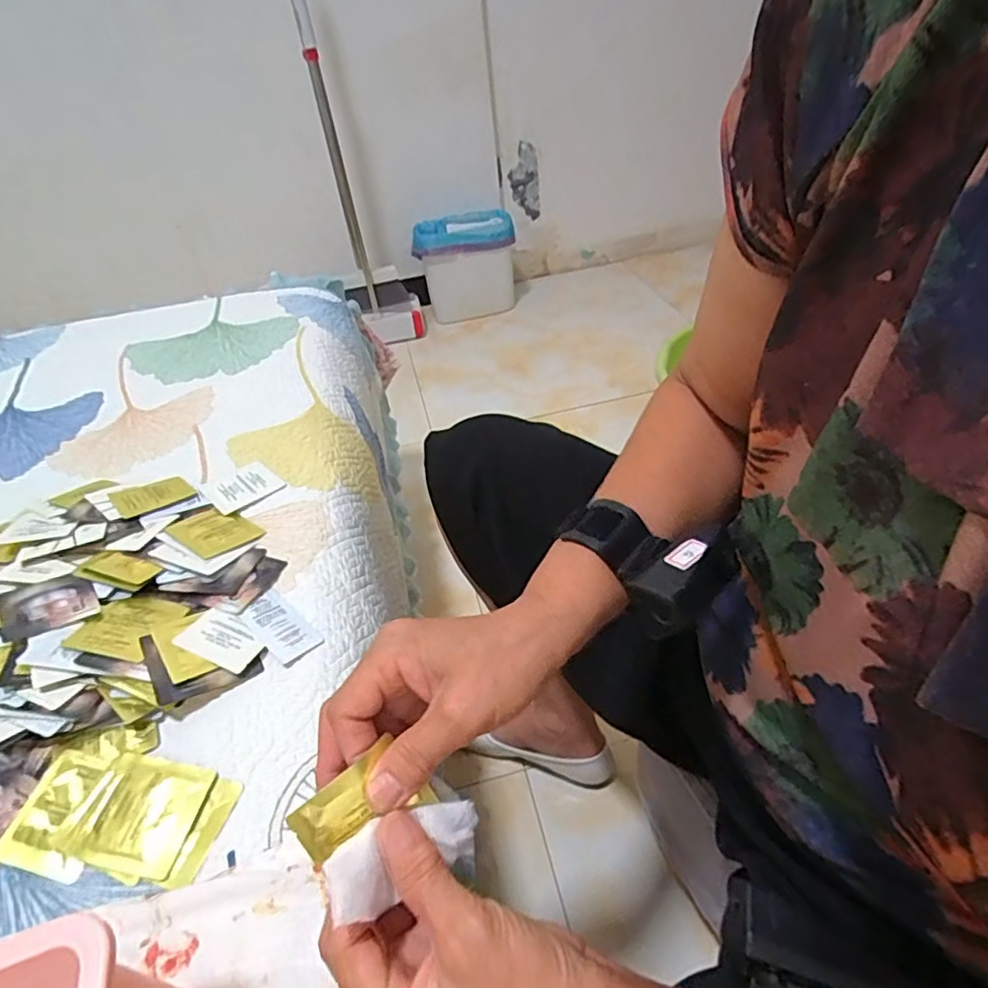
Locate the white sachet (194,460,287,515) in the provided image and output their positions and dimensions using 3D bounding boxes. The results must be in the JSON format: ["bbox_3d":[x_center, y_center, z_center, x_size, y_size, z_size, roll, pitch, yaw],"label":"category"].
[{"bbox_3d":[-0.247,-0.008,0.583,0.064,0.005,0.062,-35,49,-29],"label":"white sachet"}]

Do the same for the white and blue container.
[{"bbox_3d":[-0.073,-0.658,1.763,0.290,0.277,0.122,-20,43,-14],"label":"white and blue container"}]

